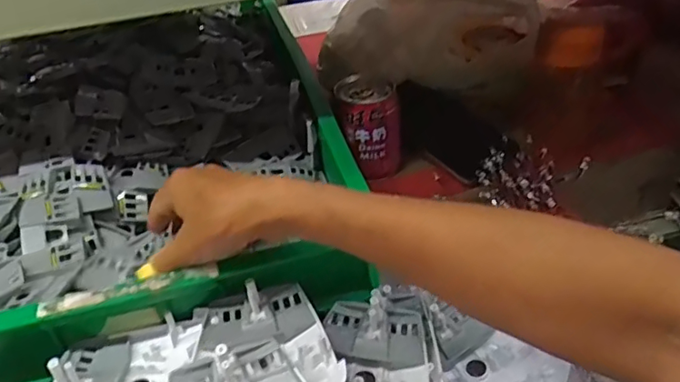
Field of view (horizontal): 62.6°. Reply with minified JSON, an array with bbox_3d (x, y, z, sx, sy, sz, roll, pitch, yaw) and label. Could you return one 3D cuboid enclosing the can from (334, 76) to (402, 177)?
[{"bbox_3d":[0.031,-0.065,0.561,0.060,0.085,0.054,-9,39,-6],"label":"can"}]

